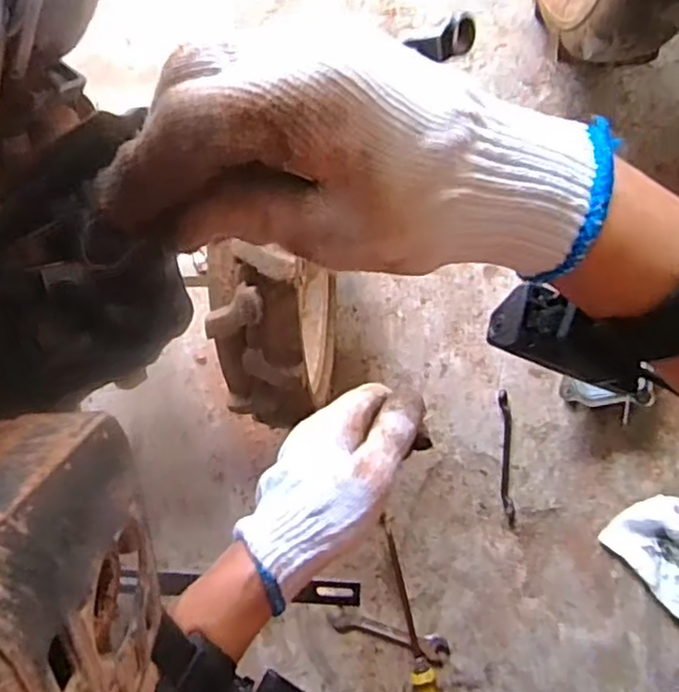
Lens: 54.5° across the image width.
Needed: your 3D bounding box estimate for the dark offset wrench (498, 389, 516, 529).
[{"bbox_3d":[0.203,0.135,0.800,0.015,0.010,0.162,-1,79,4],"label":"dark offset wrench"}]

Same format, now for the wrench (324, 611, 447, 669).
[{"bbox_3d":[0.057,0.332,0.759,0.141,0.011,0.030,17,80,7],"label":"wrench"}]

